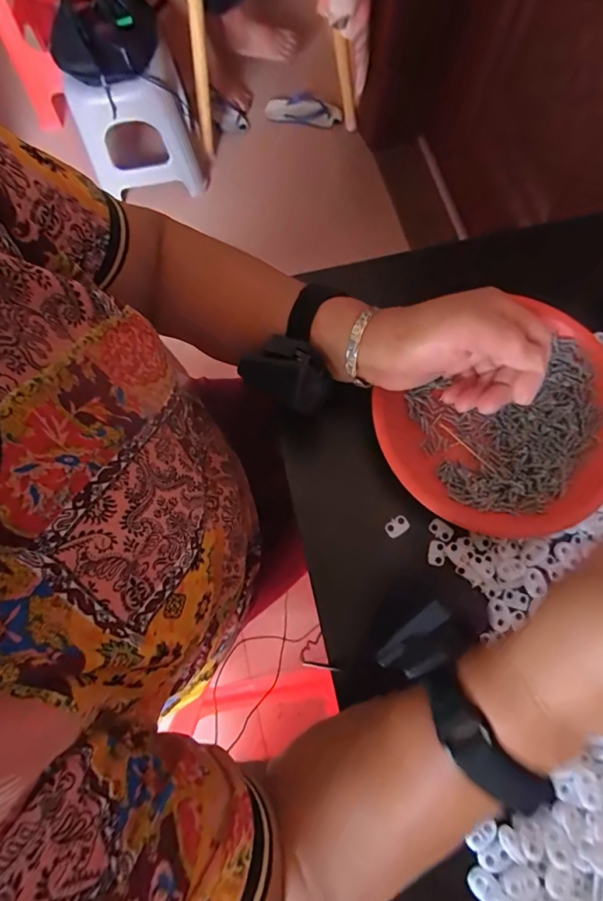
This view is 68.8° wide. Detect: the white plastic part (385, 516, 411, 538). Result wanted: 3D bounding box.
[{"bbox_3d":[0.075,0.060,0.346,0.019,0.004,0.013,-33,78,-7],"label":"white plastic part"}]

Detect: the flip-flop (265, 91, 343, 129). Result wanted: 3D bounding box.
[{"bbox_3d":[0.008,-1.089,1.399,0.240,0.028,0.093,6,76,3],"label":"flip-flop"}]

